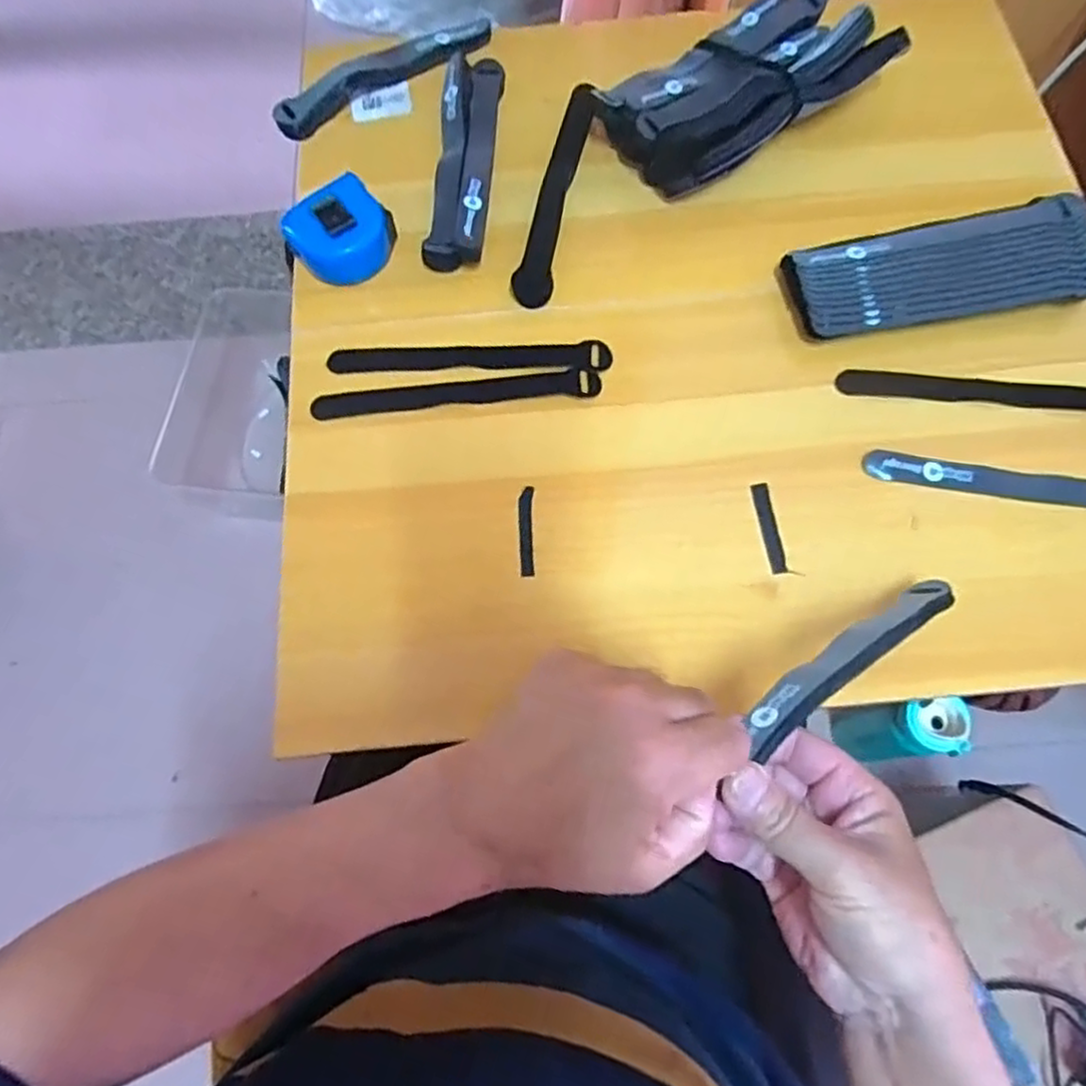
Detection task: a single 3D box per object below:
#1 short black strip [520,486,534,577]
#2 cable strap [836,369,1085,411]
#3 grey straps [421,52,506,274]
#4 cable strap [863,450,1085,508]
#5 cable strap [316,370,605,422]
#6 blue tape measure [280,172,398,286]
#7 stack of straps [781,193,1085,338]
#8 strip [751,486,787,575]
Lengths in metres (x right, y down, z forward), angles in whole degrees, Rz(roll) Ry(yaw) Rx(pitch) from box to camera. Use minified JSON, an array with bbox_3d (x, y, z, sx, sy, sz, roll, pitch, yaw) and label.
[{"bbox_3d":[-0.010,-0.008,0.454,0.008,0.004,0.060,-1,71,2],"label":"short black strip"},{"bbox_3d":[0.303,-0.103,0.480,0.195,0.008,0.023,6,72,6],"label":"cable strap"},{"bbox_3d":[-0.060,-0.300,0.543,0.043,0.032,0.195,4,71,4],"label":"grey straps"},{"bbox_3d":[0.308,-0.037,0.455,0.196,0.011,0.023,9,71,5],"label":"cable strap"},{"bbox_3d":[-0.059,-0.103,0.489,0.196,0.007,0.023,-5,71,0],"label":"cable strap"},{"bbox_3d":[-0.148,-0.227,0.515,0.074,0.042,0.061,-36,73,-10],"label":"blue tape measure"},{"bbox_3d":[0.277,-0.188,0.491,0.207,0.032,0.071,-9,71,-1],"label":"stack of straps"},{"bbox_3d":[0.144,-0.010,0.449,0.010,0.004,0.060,-7,71,0],"label":"strip"}]

